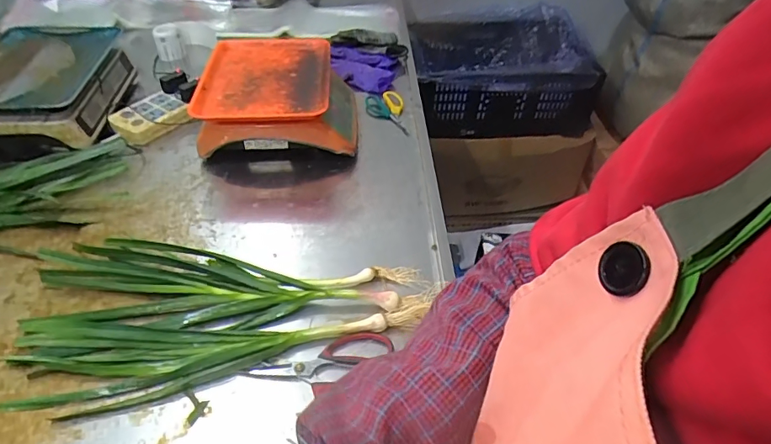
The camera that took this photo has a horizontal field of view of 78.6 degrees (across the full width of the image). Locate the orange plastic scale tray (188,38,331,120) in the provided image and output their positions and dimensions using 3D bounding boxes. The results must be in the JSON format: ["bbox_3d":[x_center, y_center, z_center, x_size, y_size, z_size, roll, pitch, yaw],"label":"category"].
[{"bbox_3d":[-0.225,-0.286,0.897,0.231,0.025,0.300,-2,44,-4],"label":"orange plastic scale tray"}]

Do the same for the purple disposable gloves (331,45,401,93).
[{"bbox_3d":[-0.063,-0.378,1.160,0.170,0.040,0.158,10,45,8],"label":"purple disposable gloves"}]

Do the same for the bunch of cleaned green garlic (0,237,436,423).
[{"bbox_3d":[-0.218,0.099,0.658,0.517,0.039,0.238,-11,46,-13],"label":"bunch of cleaned green garlic"}]

